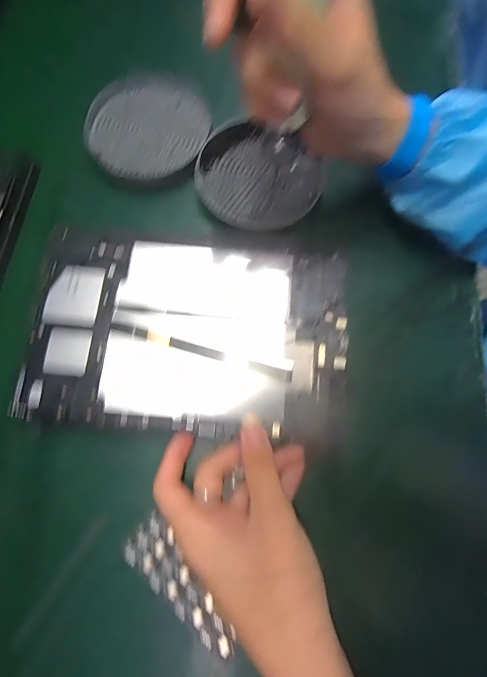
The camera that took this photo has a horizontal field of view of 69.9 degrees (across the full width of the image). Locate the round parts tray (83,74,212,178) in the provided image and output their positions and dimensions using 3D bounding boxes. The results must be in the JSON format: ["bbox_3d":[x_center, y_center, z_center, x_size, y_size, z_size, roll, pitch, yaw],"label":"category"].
[{"bbox_3d":[-0.091,-0.207,0.340,0.121,0.019,0.109,-27,77,-8],"label":"round parts tray"}]

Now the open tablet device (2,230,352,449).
[{"bbox_3d":[-0.042,-0.008,0.268,0.236,0.015,0.154,6,74,0],"label":"open tablet device"}]

